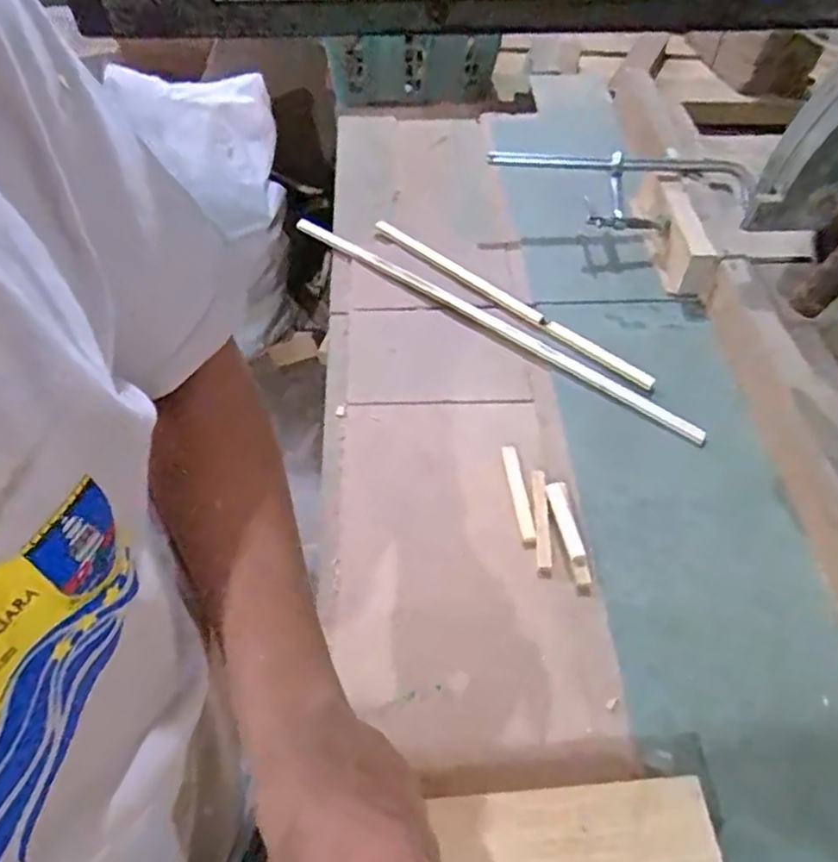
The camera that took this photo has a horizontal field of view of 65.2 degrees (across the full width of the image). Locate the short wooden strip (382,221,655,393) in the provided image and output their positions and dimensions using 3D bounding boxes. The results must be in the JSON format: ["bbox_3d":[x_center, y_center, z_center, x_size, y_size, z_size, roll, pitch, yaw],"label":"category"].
[{"bbox_3d":[0.102,-0.170,0.825,0.440,0.006,0.022,36,65,24],"label":"short wooden strip"}]

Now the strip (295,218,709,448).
[{"bbox_3d":[0.069,-0.142,0.802,0.596,0.010,0.026,33,59,21],"label":"strip"}]

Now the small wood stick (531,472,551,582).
[{"bbox_3d":[0.117,0.087,0.629,0.013,0.007,0.110,2,53,0],"label":"small wood stick"}]

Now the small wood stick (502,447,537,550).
[{"bbox_3d":[0.100,0.063,0.648,0.013,0.007,0.111,-5,53,-5],"label":"small wood stick"}]

